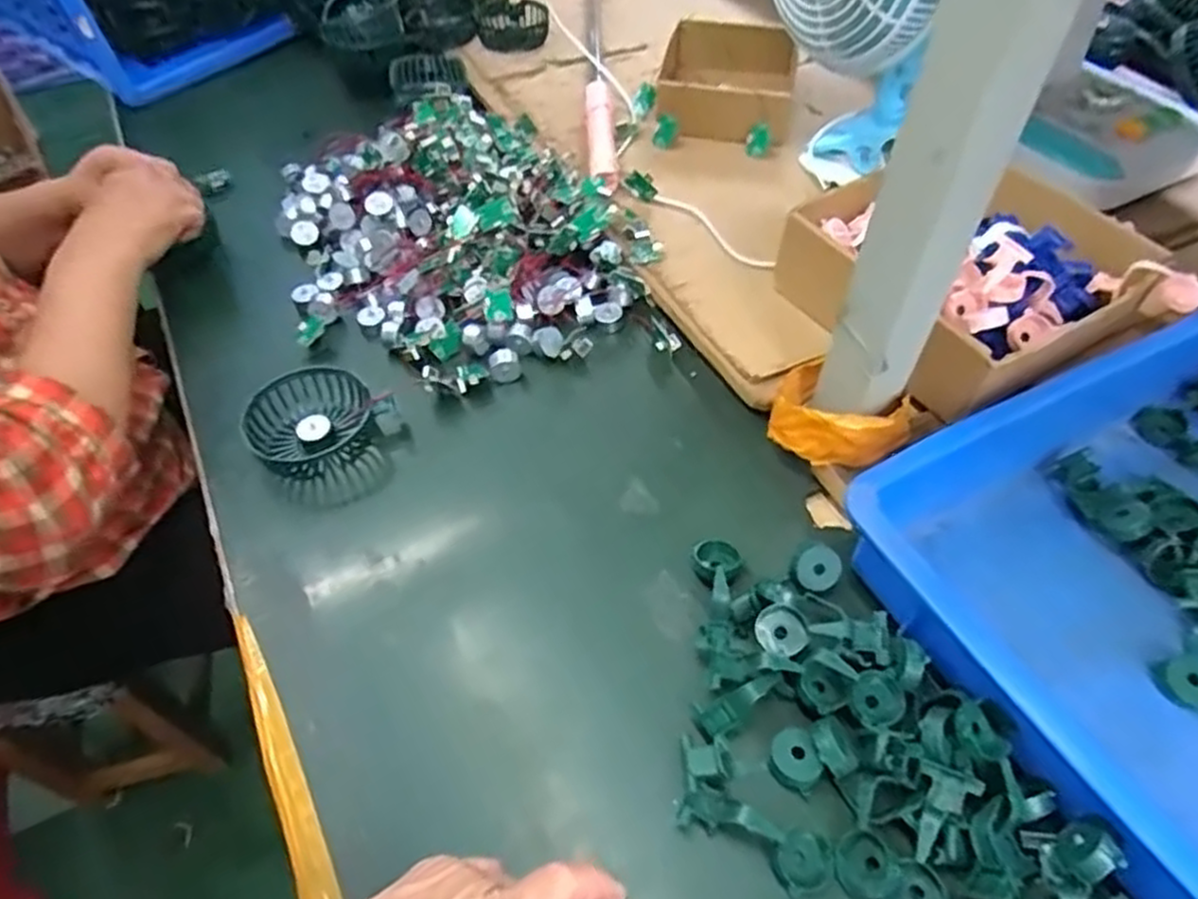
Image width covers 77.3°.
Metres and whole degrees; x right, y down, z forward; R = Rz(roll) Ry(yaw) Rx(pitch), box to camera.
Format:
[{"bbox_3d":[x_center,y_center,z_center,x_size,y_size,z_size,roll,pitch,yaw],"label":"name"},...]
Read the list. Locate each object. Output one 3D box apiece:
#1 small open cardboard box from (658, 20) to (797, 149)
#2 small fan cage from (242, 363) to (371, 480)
[{"bbox_3d":[0.135,-0.382,0.791,0.140,0.061,0.168,6,51,5],"label":"small open cardboard box"},{"bbox_3d":[-0.210,-0.019,0.549,0.089,0.036,0.075,-35,57,-22],"label":"small fan cage"}]

